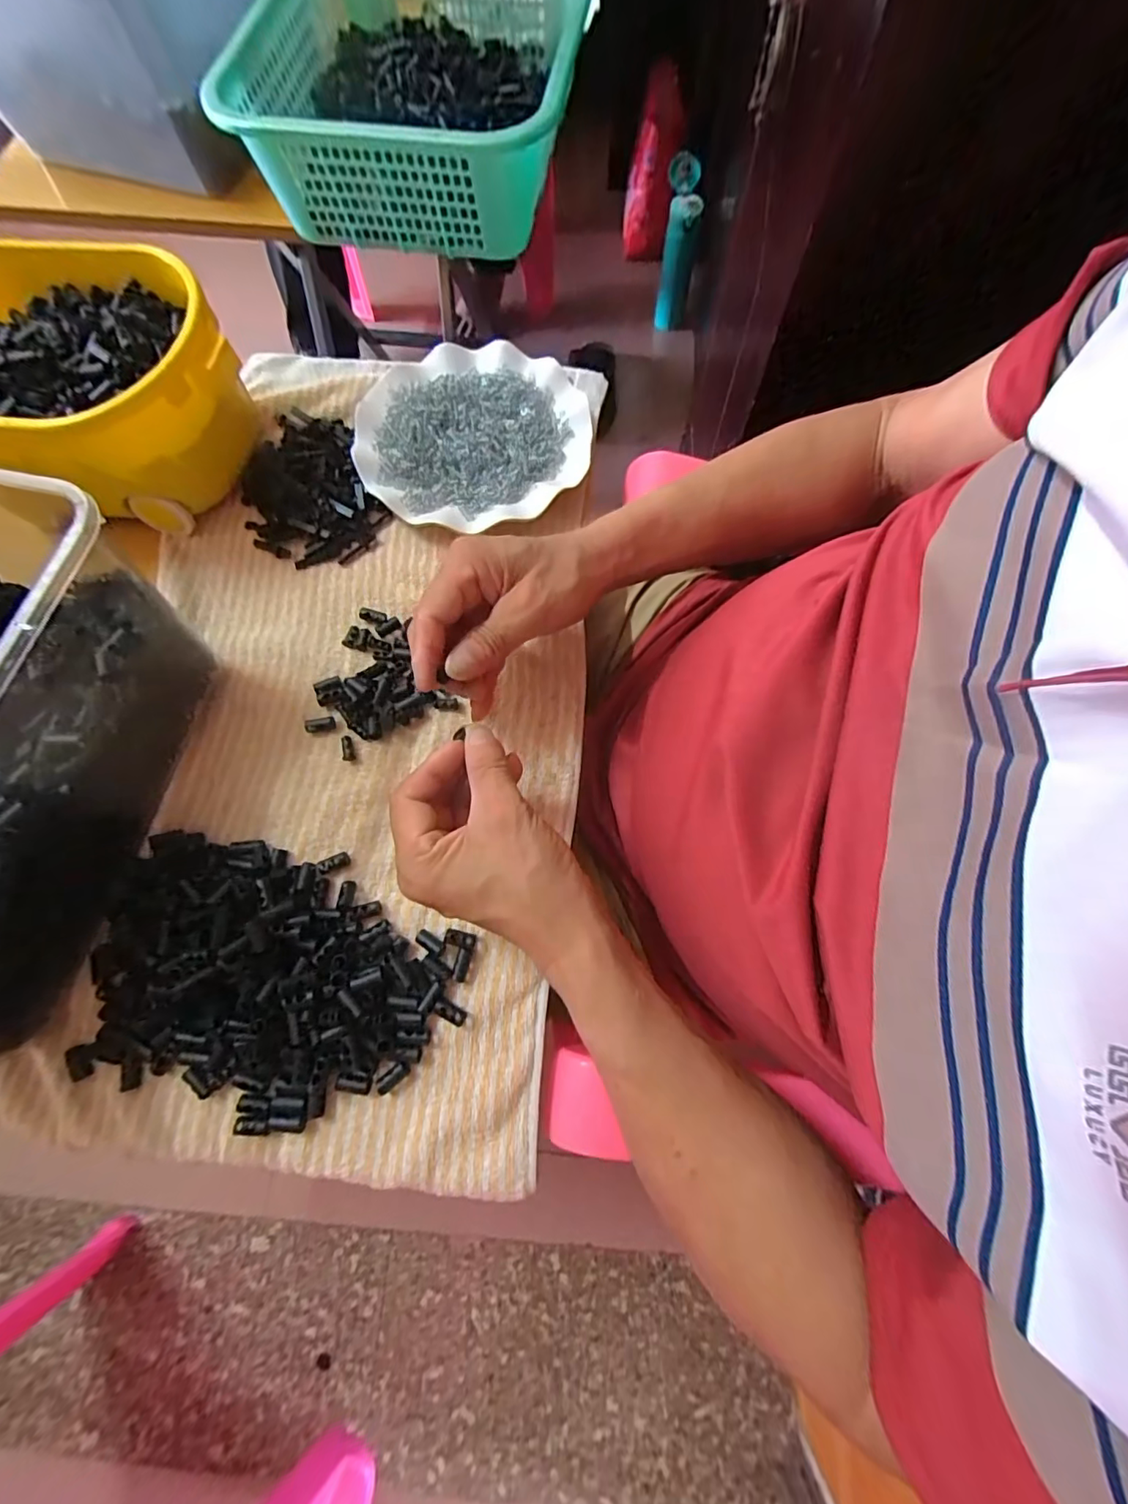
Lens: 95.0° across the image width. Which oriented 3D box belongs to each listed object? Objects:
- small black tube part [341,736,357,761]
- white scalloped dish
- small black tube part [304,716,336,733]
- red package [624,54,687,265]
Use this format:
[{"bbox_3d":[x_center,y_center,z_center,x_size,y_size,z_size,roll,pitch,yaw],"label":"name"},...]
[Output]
[{"bbox_3d":[-0.148,-0.003,0.351,0.008,0.006,0.018,-13,72,-3],"label":"small black tube part"},{"bbox_3d":[-0.072,-0.255,0.416,0.179,0.021,0.171,0,72,1],"label":"white scalloped dish"},{"bbox_3d":[-0.168,-0.019,0.355,0.020,0.008,0.010,-13,72,-3],"label":"small black tube part"},{"bbox_3d":[0.205,-1.295,1.164,0.115,0.274,0.063,18,52,7],"label":"red package"}]

